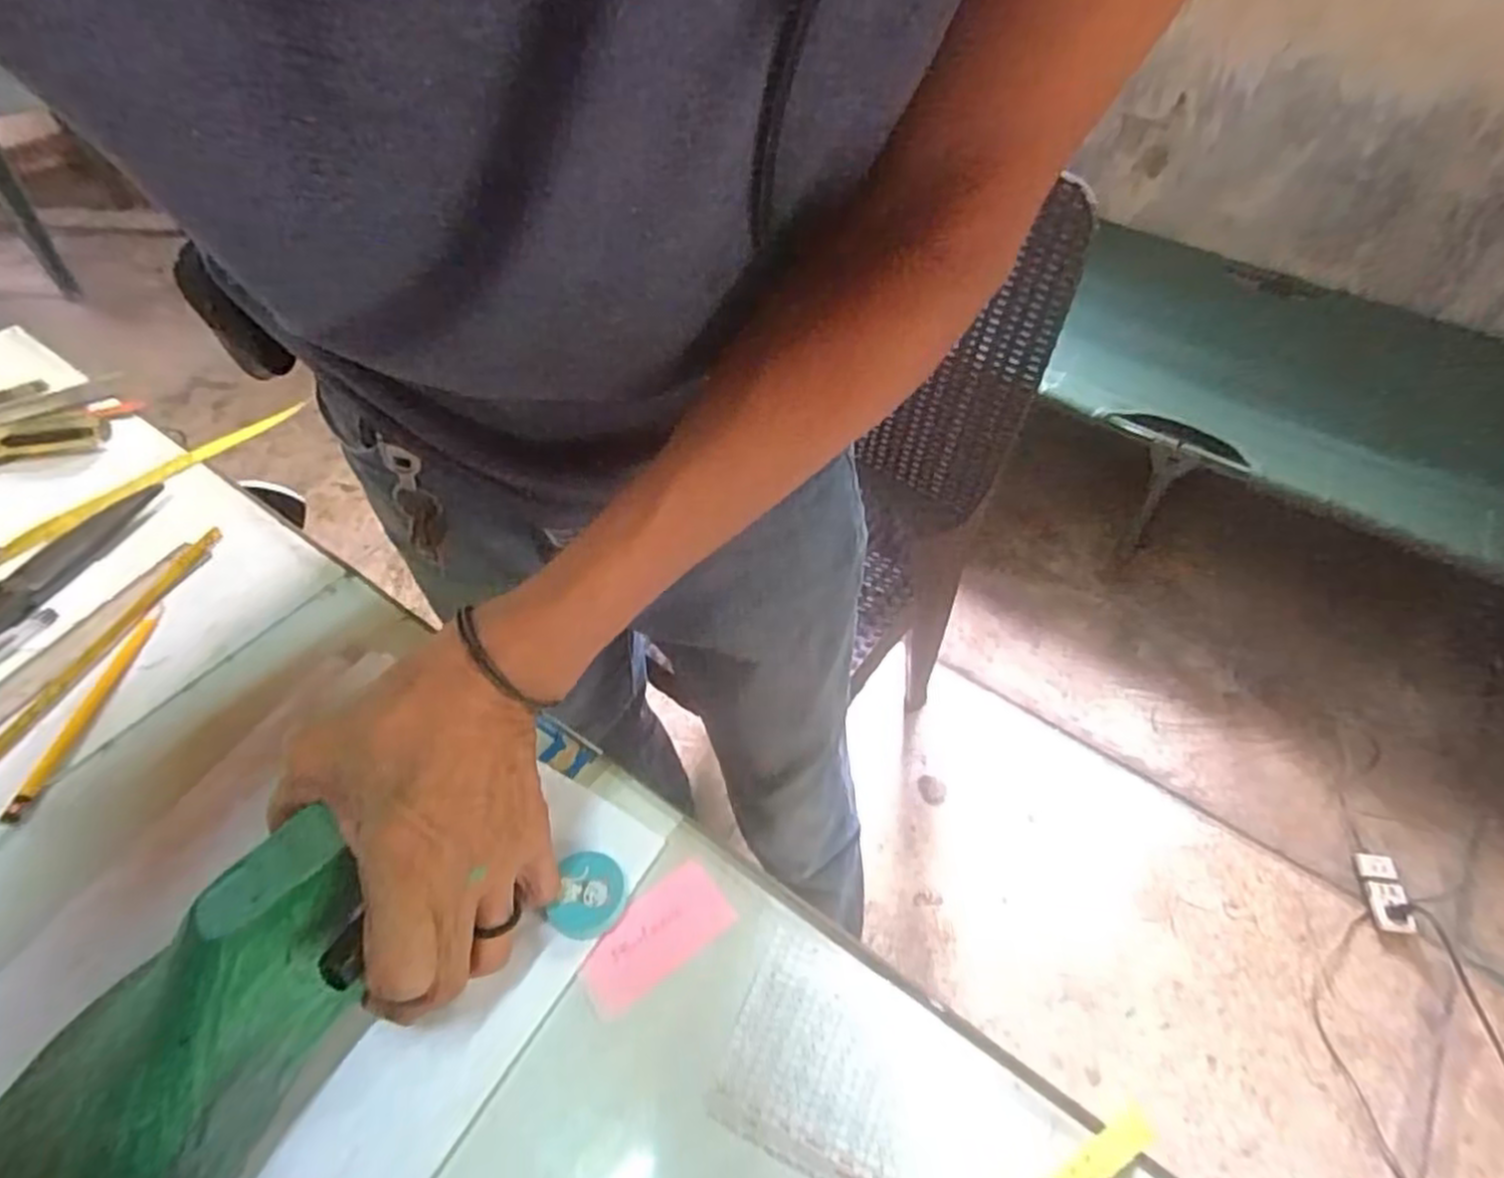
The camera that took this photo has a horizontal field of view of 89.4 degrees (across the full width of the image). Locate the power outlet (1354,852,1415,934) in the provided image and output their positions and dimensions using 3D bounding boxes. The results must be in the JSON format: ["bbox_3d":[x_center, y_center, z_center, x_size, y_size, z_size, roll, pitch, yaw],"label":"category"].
[{"bbox_3d":[0.921,0.442,1.108,0.045,0.030,0.111,9,53,2],"label":"power outlet"}]

